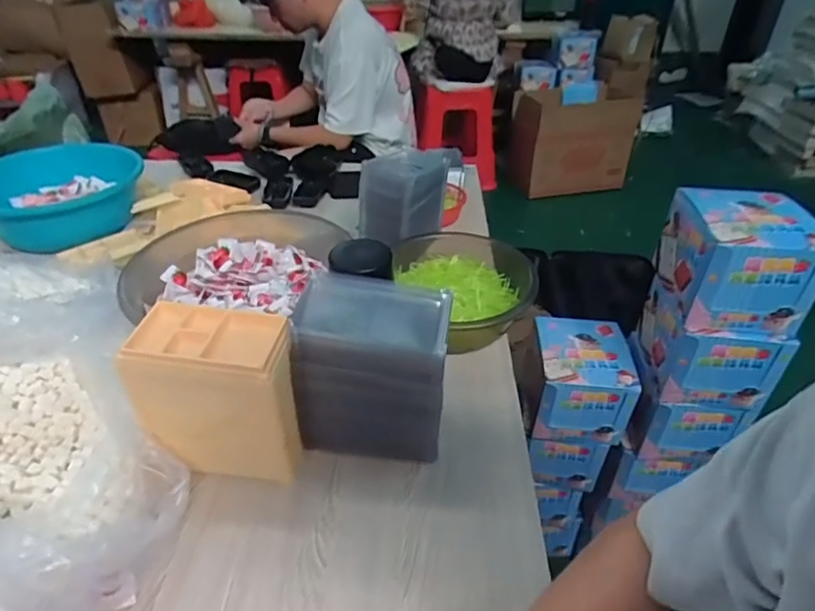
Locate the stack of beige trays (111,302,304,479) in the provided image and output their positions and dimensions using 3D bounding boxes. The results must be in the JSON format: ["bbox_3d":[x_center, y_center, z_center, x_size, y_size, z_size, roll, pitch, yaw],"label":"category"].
[{"bbox_3d":[-0.175,0.089,0.510,0.133,0.156,0.076,3,36,4],"label":"stack of beige trays"}]

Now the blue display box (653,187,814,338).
[{"bbox_3d":[0.449,-0.069,0.731,0.155,0.127,0.180,4,36,5],"label":"blue display box"}]

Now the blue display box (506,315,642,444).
[{"bbox_3d":[0.283,0.123,0.894,0.151,0.141,0.159,1,36,1],"label":"blue display box"}]

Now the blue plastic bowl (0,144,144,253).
[{"bbox_3d":[-0.600,-0.194,0.929,0.260,0.100,0.203,-15,37,-17],"label":"blue plastic bowl"}]

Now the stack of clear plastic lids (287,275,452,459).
[{"bbox_3d":[-0.036,0.068,0.536,0.149,0.170,0.080,4,36,6],"label":"stack of clear plastic lids"}]

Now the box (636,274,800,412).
[{"bbox_3d":[0.446,0.049,0.794,0.154,0.125,0.163,5,36,6],"label":"box"}]

